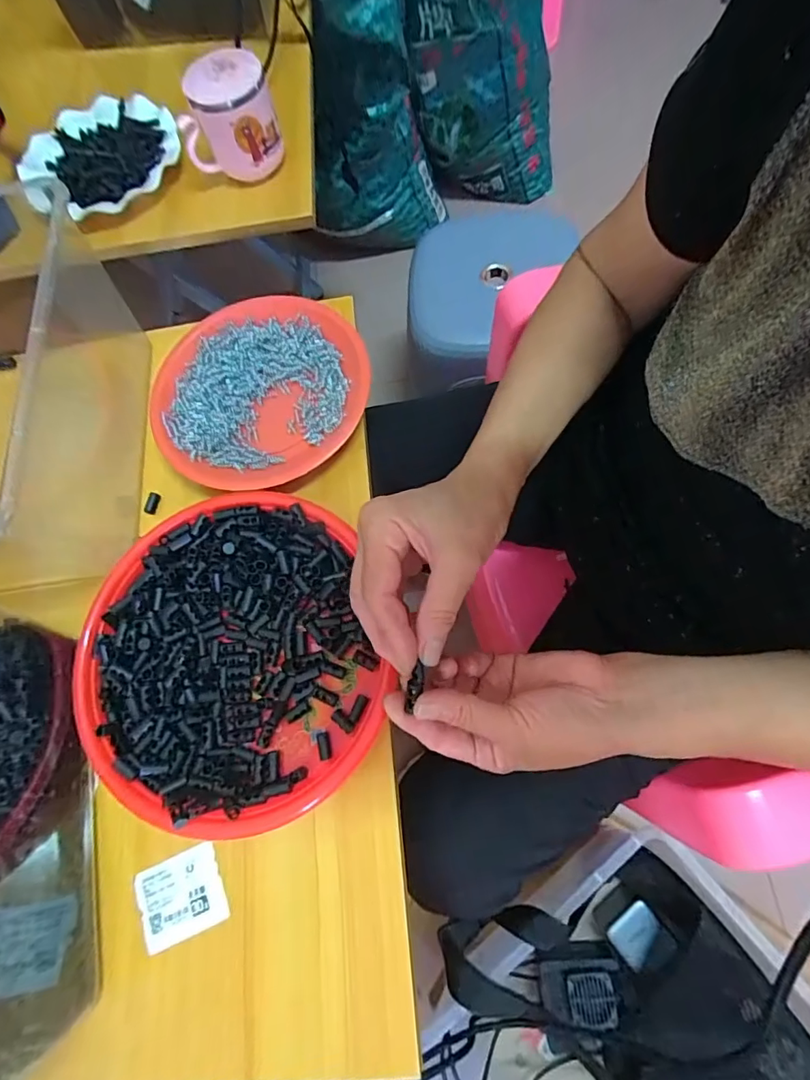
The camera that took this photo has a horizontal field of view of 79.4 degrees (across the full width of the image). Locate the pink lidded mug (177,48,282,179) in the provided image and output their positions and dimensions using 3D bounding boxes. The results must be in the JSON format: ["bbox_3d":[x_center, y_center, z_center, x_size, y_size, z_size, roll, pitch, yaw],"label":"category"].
[{"bbox_3d":[-0.183,-0.435,0.506,0.097,0.080,0.065,-17,73,-6],"label":"pink lidded mug"}]

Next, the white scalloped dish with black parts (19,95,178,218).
[{"bbox_3d":[-0.361,-0.453,0.566,0.178,0.030,0.181,-2,71,6],"label":"white scalloped dish with black parts"}]

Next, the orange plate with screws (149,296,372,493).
[{"bbox_3d":[-0.130,-0.136,0.438,0.191,0.027,0.183,0,73,-1],"label":"orange plate with screws"}]

